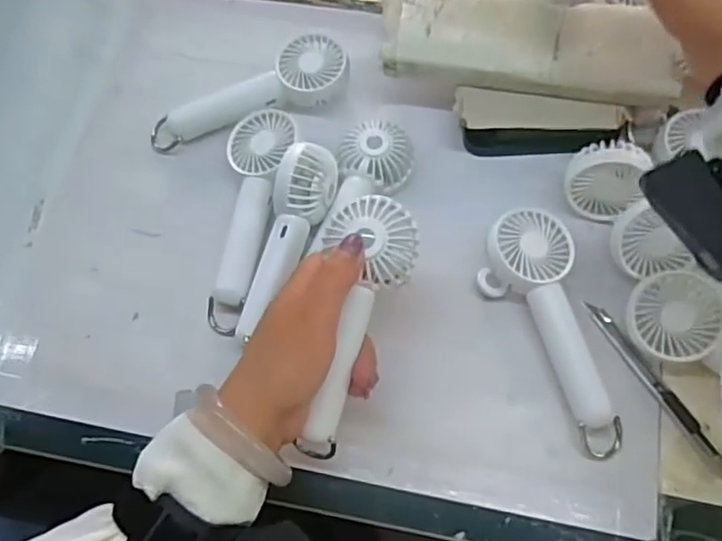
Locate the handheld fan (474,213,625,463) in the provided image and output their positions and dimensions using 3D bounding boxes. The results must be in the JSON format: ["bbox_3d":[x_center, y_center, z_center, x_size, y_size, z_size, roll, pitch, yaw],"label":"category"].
[{"bbox_3d":[0.128,0.039,0.420,0.062,0.027,0.164,-15,75,-7],"label":"handheld fan"}]

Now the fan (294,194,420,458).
[{"bbox_3d":[-0.006,0.034,0.372,0.047,0.030,0.157,14,89,14],"label":"fan"}]

